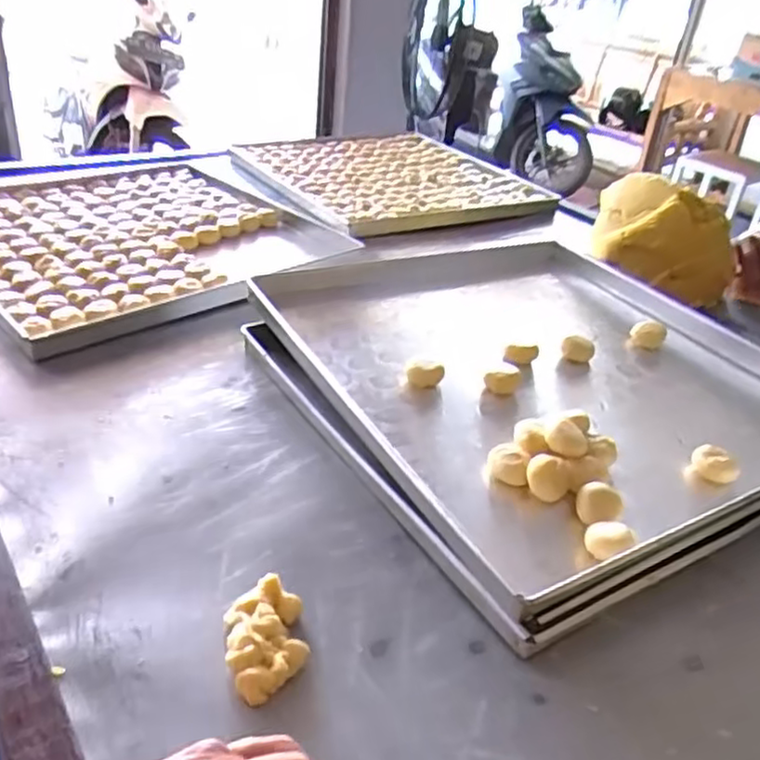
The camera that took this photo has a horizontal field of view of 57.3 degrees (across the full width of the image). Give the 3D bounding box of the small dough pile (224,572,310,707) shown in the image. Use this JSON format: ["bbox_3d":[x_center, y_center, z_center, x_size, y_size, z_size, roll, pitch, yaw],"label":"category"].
[{"bbox_3d":[-0.080,0.179,0.487,0.055,0.028,0.087,-2,33,-15],"label":"small dough pile"}]

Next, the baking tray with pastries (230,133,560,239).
[{"bbox_3d":[0.004,-0.428,1.447,0.478,0.041,0.505,-12,37,-28],"label":"baking tray with pastries"}]

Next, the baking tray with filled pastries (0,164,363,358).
[{"bbox_3d":[-0.376,-0.229,1.073,0.504,0.028,0.545,-22,43,-38],"label":"baking tray with filled pastries"}]

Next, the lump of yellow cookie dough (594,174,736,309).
[{"bbox_3d":[0.446,-0.234,1.094,0.203,0.142,0.177,14,33,10],"label":"lump of yellow cookie dough"}]

